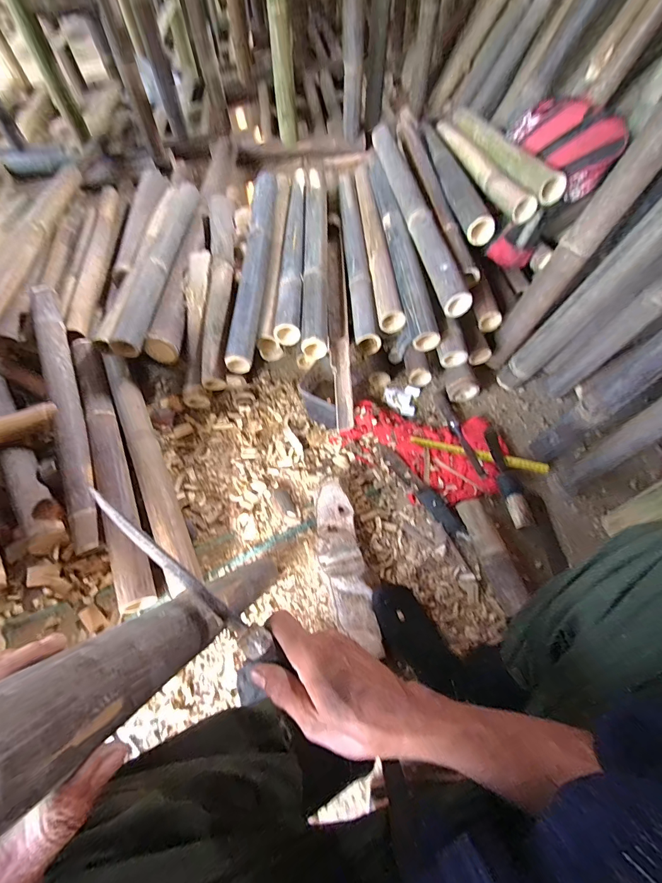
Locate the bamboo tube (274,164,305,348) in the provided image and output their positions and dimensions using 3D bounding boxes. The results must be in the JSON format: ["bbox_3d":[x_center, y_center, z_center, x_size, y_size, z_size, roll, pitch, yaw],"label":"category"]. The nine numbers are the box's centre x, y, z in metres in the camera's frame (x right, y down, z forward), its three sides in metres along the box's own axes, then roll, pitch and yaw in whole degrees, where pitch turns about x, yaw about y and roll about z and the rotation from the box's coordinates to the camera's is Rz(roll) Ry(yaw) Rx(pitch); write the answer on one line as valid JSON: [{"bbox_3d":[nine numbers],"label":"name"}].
[{"bbox_3d":[-0.097,-0.516,0.991,0.056,0.057,0.649,0,60,0],"label":"bamboo tube"}]

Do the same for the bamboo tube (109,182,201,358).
[{"bbox_3d":[-0.443,-0.491,0.997,0.069,0.052,0.664,3,60,2],"label":"bamboo tube"}]

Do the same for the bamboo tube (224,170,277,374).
[{"bbox_3d":[-0.190,-0.455,0.936,0.054,0.056,0.653,1,65,0],"label":"bamboo tube"}]

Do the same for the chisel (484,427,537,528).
[{"bbox_3d":[0.370,0.069,0.796,0.049,0.027,0.226,-8,61,-4],"label":"chisel"}]

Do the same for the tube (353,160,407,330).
[{"bbox_3d":[0.105,-0.543,0.991,0.058,0.060,0.637,-5,60,-3],"label":"tube"}]

